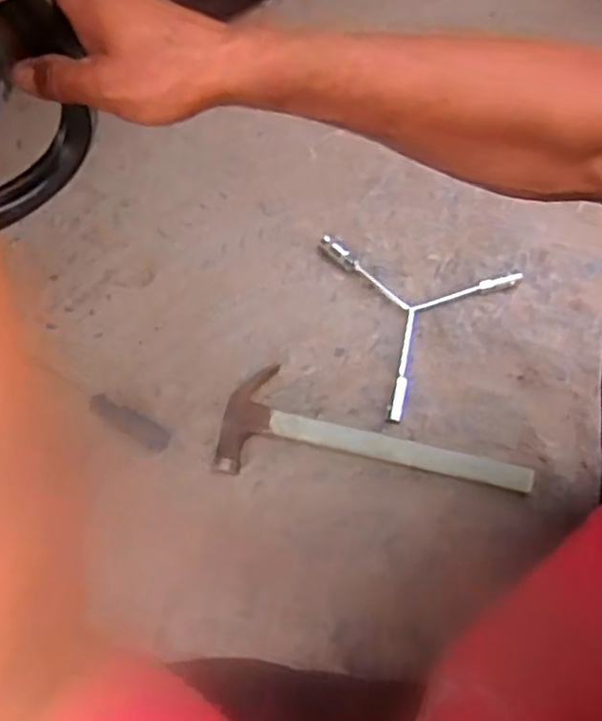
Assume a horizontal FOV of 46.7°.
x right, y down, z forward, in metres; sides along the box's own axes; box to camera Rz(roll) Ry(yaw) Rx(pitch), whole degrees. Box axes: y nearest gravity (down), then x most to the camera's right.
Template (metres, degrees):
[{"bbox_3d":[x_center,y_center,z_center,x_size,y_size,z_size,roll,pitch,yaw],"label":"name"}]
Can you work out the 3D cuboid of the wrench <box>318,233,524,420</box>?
[{"bbox_3d":[0.155,-0.075,0.816,0.209,0.016,0.233,-20,72,-9],"label":"wrench"}]

